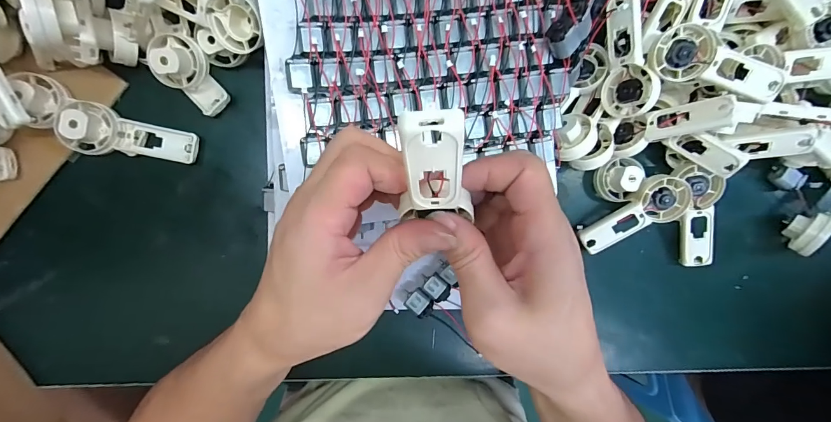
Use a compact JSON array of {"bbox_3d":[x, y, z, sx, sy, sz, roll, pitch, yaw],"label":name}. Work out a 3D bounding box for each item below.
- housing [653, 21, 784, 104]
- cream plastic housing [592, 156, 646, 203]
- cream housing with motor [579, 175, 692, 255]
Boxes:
[{"bbox_3d":[0.225,-0.112,0.276,0.090,0.024,0.040,19,111,7],"label":"housing"},{"bbox_3d":[0.178,-0.027,0.321,0.033,0.027,0.037,6,91,-4],"label":"cream plastic housing"},{"bbox_3d":[0.190,0.005,0.320,0.093,0.017,0.041,-32,93,10],"label":"cream housing with motor"}]

